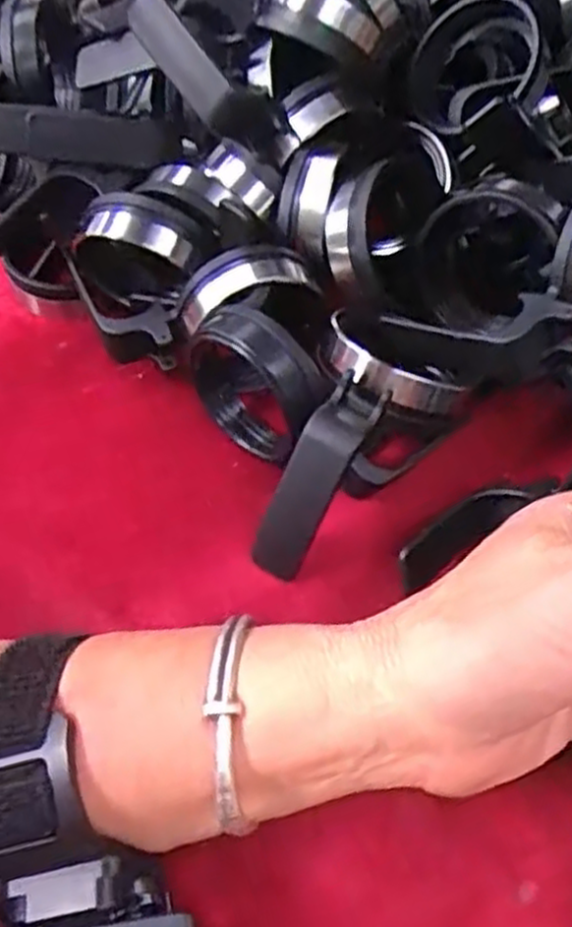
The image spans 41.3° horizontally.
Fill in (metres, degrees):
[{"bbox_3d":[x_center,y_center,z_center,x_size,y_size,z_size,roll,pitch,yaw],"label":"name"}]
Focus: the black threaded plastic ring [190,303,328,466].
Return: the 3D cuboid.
[{"bbox_3d":[-0.016,-0.035,0.335,0.064,0.064,0.020,22,50,14],"label":"black threaded plastic ring"}]

